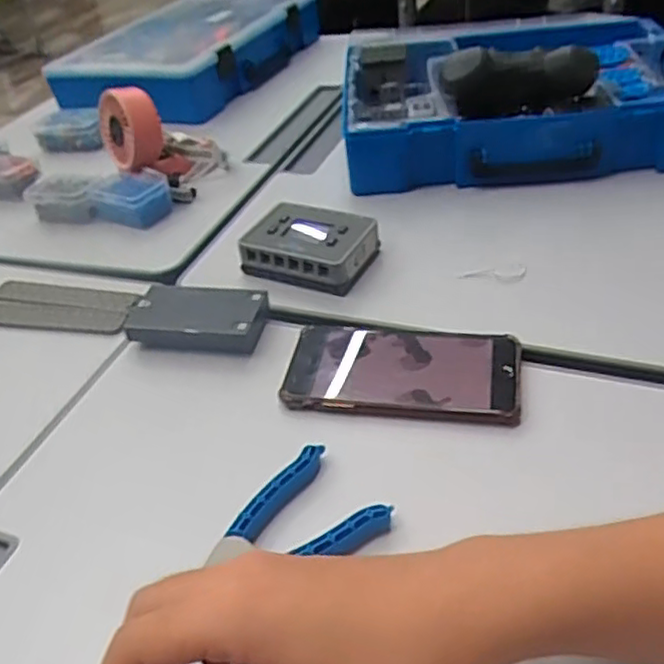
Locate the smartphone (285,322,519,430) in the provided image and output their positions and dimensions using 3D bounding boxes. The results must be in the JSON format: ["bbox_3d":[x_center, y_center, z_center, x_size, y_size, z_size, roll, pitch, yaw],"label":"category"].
[{"bbox_3d":[0.049,0.026,0.469,0.157,0.014,0.081,2,41,12],"label":"smartphone"}]

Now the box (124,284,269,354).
[{"bbox_3d":[-0.104,-0.010,0.528,0.099,0.028,0.054,2,41,11],"label":"box"}]

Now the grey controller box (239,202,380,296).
[{"bbox_3d":[-0.018,-0.073,0.580,0.103,0.035,0.076,13,44,23],"label":"grey controller box"}]

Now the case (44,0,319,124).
[{"bbox_3d":[-0.205,-0.417,0.994,0.254,0.082,0.353,13,44,23],"label":"case"}]

